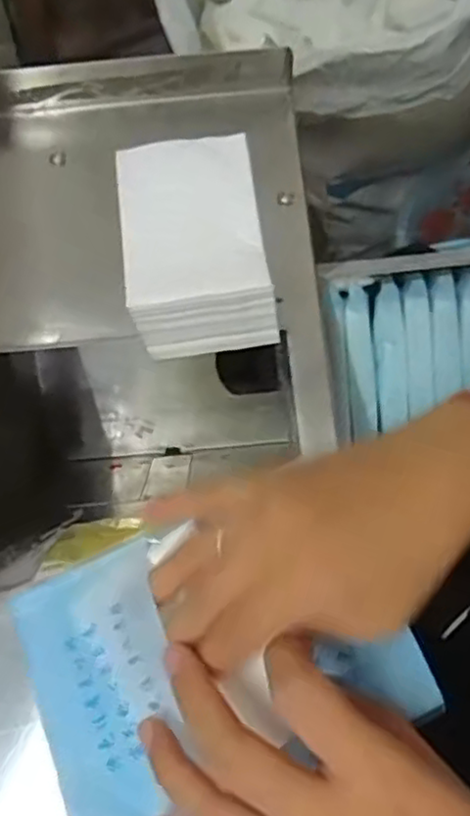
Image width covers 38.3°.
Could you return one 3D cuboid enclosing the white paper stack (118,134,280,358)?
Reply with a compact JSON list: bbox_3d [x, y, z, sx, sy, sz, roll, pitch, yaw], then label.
[{"bbox_3d":[-0.020,-0.082,0.349,0.069,0.052,0.101,-8,65,0],"label":"white paper stack"}]

